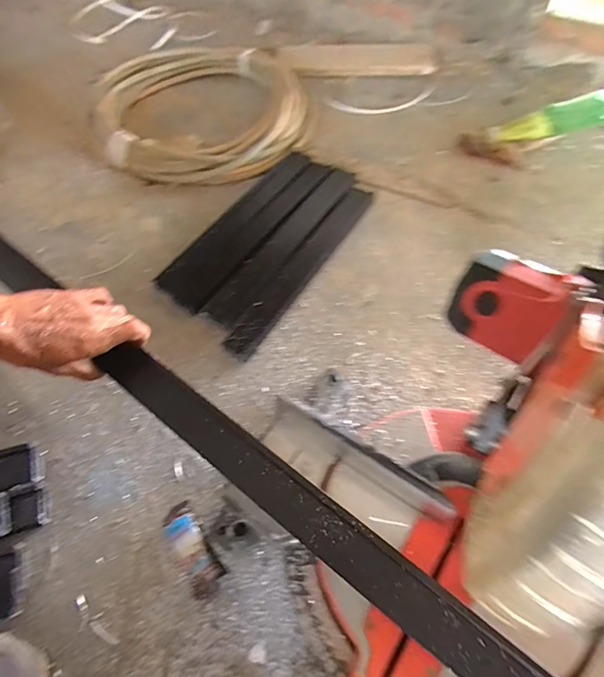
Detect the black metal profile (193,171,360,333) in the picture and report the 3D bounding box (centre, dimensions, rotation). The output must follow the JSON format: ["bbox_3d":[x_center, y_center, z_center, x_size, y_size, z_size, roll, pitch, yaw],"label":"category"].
[{"bbox_3d":[-0.026,-0.160,0.746,0.058,0.017,0.373,29,64,19],"label":"black metal profile"}]

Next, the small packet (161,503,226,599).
[{"bbox_3d":[-0.127,0.240,0.511,0.039,0.017,0.101,-33,63,-17],"label":"small packet"}]

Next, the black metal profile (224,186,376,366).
[{"bbox_3d":[0.004,-0.117,0.724,0.052,0.014,0.376,29,64,19],"label":"black metal profile"}]

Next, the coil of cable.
[{"bbox_3d":[-0.222,-0.485,0.942,0.455,0.052,0.445,-14,59,-6],"label":"coil of cable"}]

